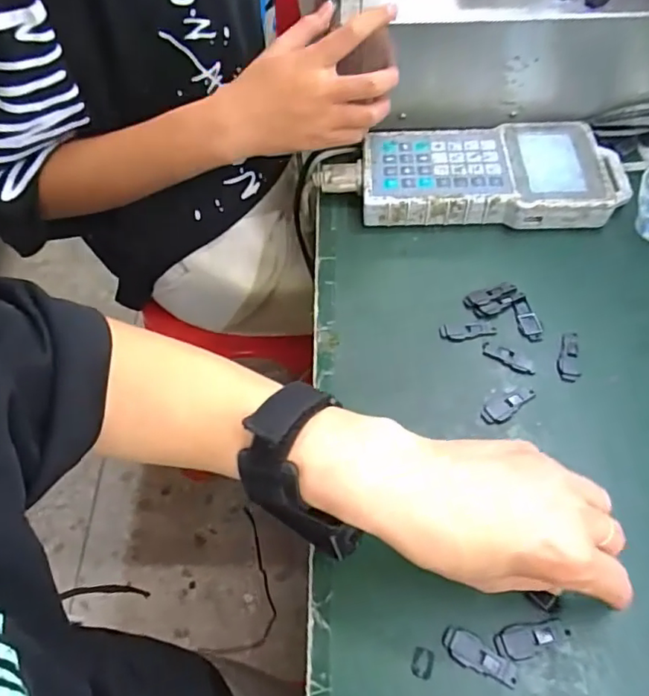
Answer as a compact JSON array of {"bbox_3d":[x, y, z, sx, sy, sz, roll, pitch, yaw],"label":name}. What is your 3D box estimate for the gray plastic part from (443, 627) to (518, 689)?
[{"bbox_3d":[0.084,0.166,0.297,0.040,0.004,0.015,20,61,17],"label":"gray plastic part"}]

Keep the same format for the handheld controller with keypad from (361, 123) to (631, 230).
[{"bbox_3d":[0.146,-0.152,0.486,0.223,0.033,0.105,-1,57,4],"label":"handheld controller with keypad"}]

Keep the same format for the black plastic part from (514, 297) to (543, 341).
[{"bbox_3d":[0.156,-0.022,0.419,0.015,0.004,0.038,-6,57,1],"label":"black plastic part"}]

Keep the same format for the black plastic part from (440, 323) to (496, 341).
[{"bbox_3d":[0.108,-0.013,0.415,0.041,0.004,0.013,-2,57,3],"label":"black plastic part"}]

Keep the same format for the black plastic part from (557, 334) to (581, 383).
[{"bbox_3d":[0.177,0.006,0.398,0.015,0.004,0.041,11,59,12],"label":"black plastic part"}]

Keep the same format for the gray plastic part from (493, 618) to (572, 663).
[{"bbox_3d":[0.114,0.158,0.300,0.041,0.004,0.016,-14,57,-5],"label":"gray plastic part"}]

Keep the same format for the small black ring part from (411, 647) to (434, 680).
[{"bbox_3d":[0.053,0.170,0.298,0.011,0.004,0.015,11,59,12],"label":"small black ring part"}]

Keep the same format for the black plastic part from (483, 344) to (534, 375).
[{"bbox_3d":[0.134,0.007,0.400,0.038,0.004,0.012,30,64,22],"label":"black plastic part"}]

